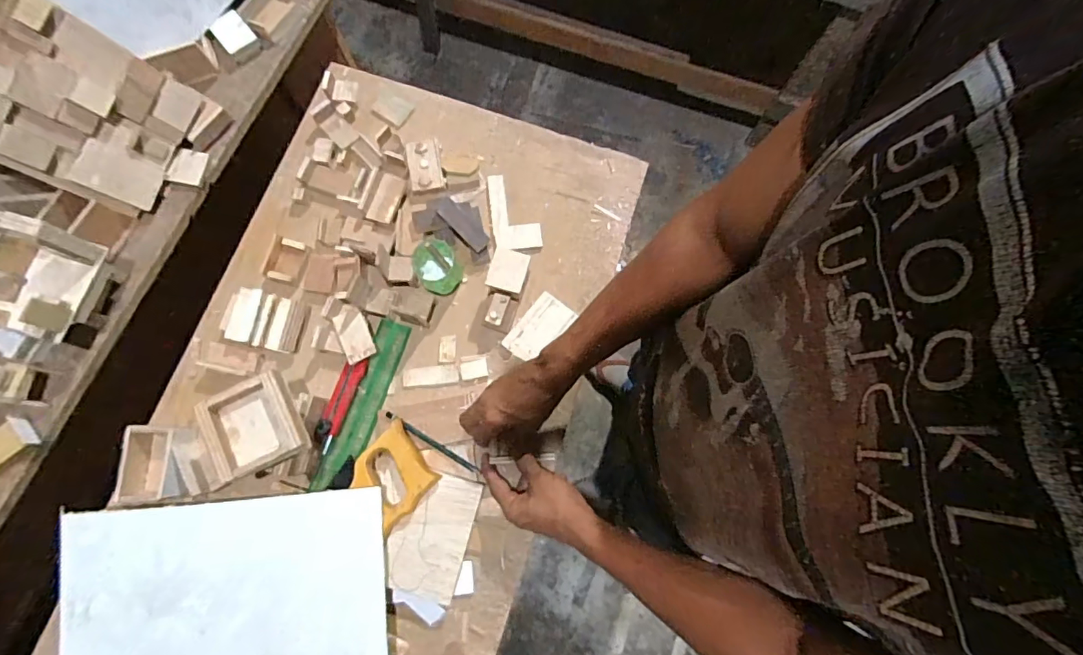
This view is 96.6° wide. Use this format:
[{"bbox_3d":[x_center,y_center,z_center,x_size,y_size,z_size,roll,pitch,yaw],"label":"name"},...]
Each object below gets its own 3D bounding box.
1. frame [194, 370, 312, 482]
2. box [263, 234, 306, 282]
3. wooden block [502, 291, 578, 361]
[{"bbox_3d":[-0.331,0.114,0.552,0.103,0.034,0.103,-28,79,-7],"label":"frame"},{"bbox_3d":[-0.359,-0.096,0.672,0.041,0.016,0.059,18,78,3],"label":"box"},{"bbox_3d":[-0.003,0.001,0.675,0.057,0.012,0.098,39,80,8],"label":"wooden block"}]

